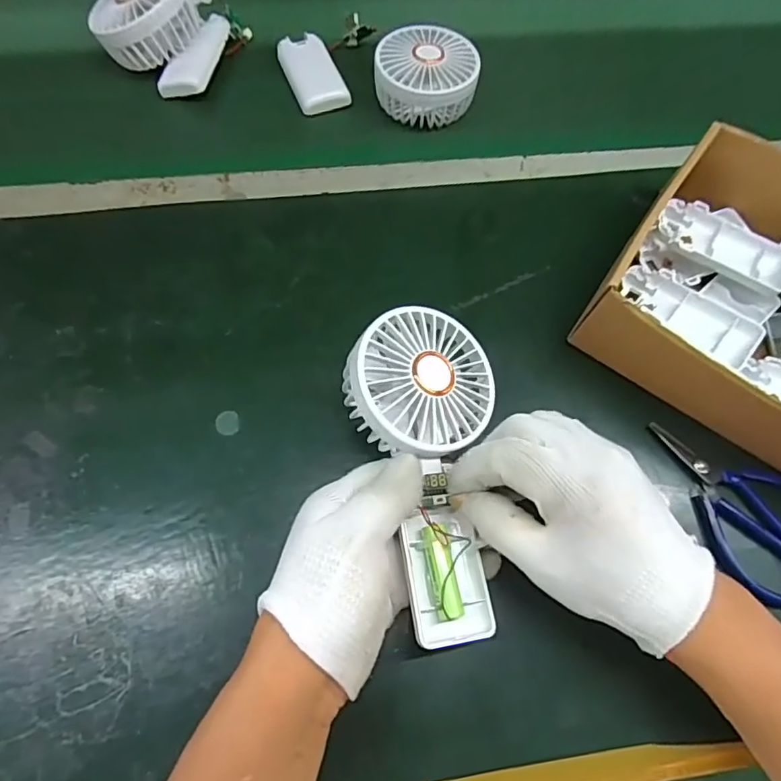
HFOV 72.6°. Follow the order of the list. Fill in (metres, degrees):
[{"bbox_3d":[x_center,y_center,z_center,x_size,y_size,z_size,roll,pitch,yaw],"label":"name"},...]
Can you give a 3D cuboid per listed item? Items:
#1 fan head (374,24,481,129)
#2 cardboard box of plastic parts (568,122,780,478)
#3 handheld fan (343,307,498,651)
[{"bbox_3d":[0.030,-0.272,0.459,0.084,0.039,0.074,0,67,-3],"label":"fan head"},{"bbox_3d":[0.255,-0.052,0.354,0.208,0.072,0.184,35,69,11],"label":"cardboard box of plastic parts"},{"bbox_3d":[0.025,0.043,0.301,0.085,0.042,0.180,-7,79,-6],"label":"handheld fan"}]

